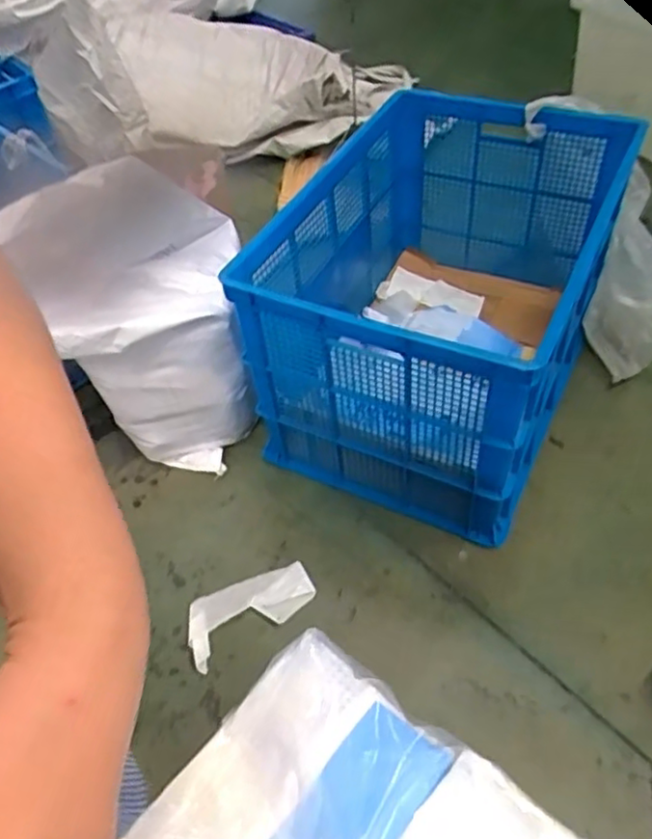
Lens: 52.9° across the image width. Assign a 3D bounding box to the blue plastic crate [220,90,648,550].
[{"bbox_3d":[0.245,-0.275,1.453,0.614,0.520,0.839,19,54,19],"label":"blue plastic crate"}]

